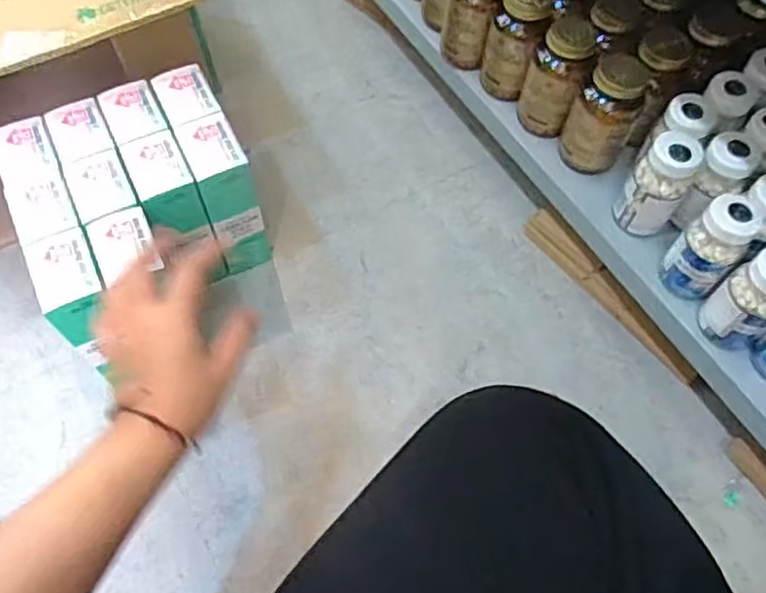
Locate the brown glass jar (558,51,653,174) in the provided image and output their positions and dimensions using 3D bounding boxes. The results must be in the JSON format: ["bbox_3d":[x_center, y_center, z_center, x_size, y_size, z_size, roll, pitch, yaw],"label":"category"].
[{"bbox_3d":[0.208,-0.173,0.630,0.061,0.111,0.064,25,65,11],"label":"brown glass jar"}]

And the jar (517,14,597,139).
[{"bbox_3d":[0.167,-0.211,0.652,0.054,0.110,0.055,20,64,9],"label":"jar"}]

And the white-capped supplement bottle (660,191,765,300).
[{"bbox_3d":[0.277,-0.044,0.566,0.053,0.091,0.049,-41,70,-19],"label":"white-capped supplement bottle"}]

